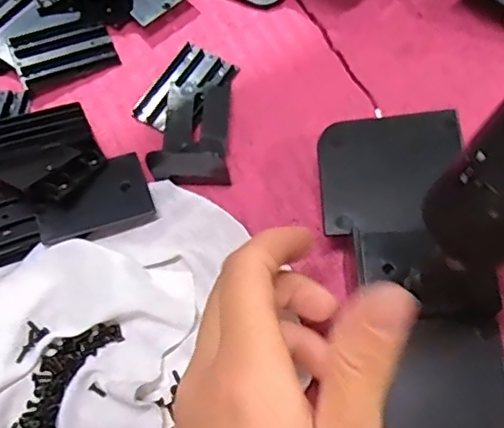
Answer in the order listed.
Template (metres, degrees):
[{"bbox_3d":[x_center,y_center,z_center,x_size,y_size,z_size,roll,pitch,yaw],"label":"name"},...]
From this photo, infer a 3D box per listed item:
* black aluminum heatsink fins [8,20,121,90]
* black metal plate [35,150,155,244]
[{"bbox_3d":[-0.107,-0.093,0.333,0.052,0.011,0.035,-25,68,-7],"label":"black aluminum heatsink fins"},{"bbox_3d":[-0.078,-0.006,0.289,0.055,0.004,0.035,-19,85,-19],"label":"black metal plate"}]

